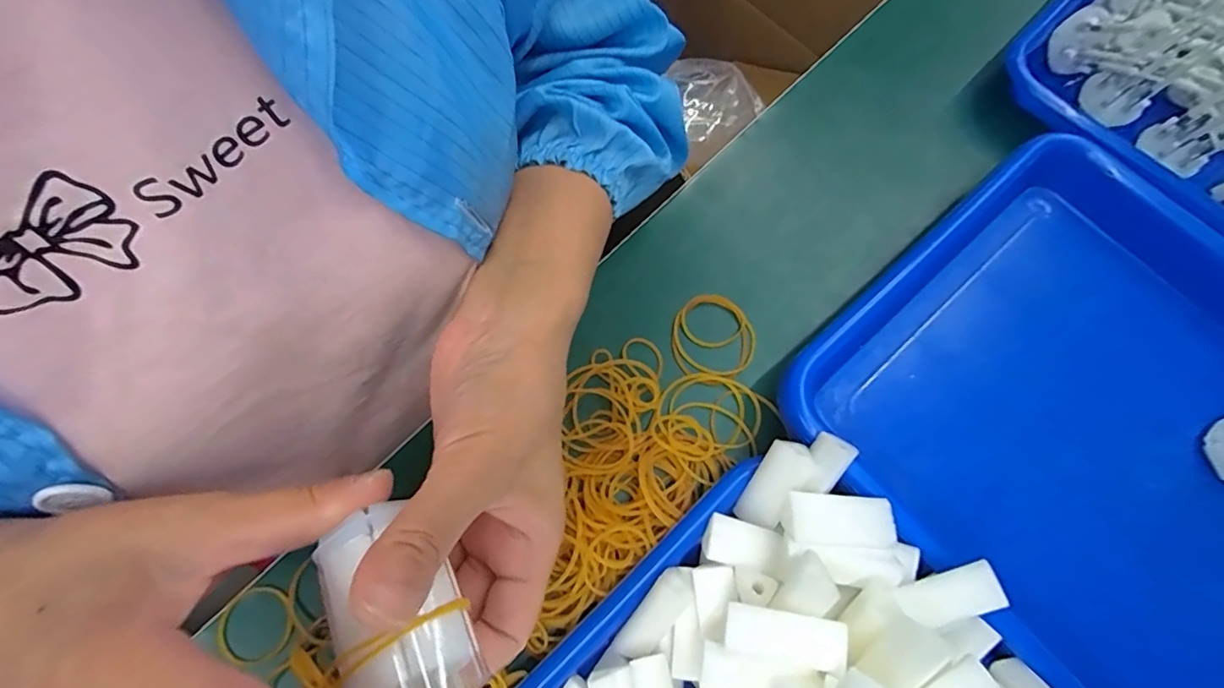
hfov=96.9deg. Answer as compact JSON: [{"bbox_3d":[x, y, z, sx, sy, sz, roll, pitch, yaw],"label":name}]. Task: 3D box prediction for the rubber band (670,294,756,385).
[{"bbox_3d":[0.056,-0.004,0.306,0.047,0.008,0.048,1,74,-3],"label":"rubber band"}]

